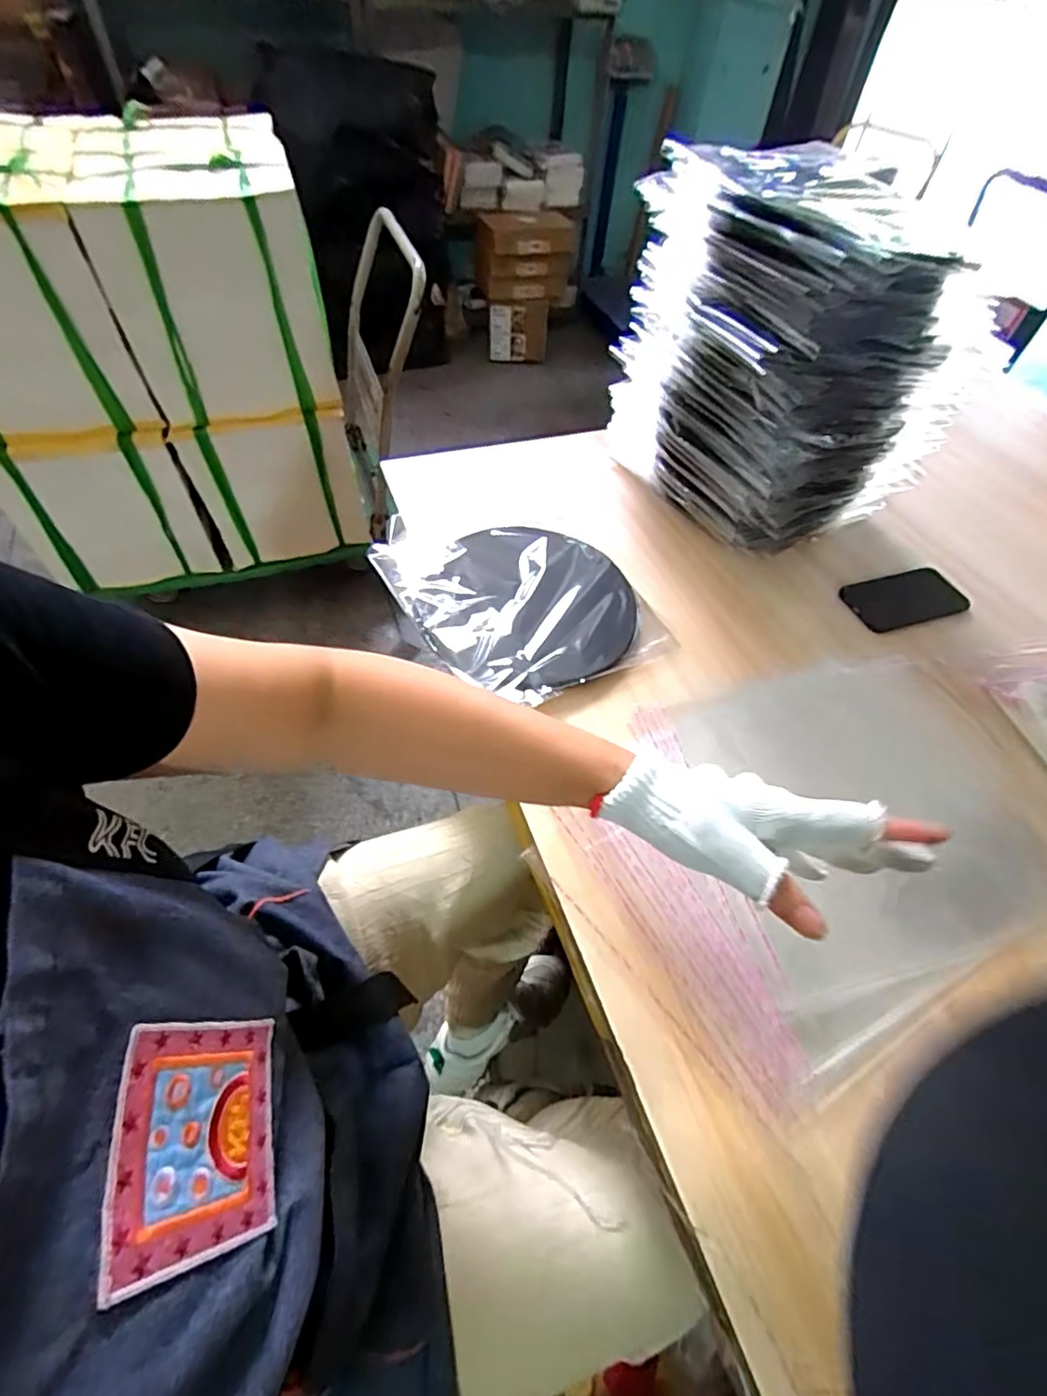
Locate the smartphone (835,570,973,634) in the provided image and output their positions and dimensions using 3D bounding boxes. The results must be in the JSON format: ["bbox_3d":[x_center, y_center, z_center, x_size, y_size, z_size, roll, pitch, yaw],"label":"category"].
[{"bbox_3d":[0.472,-0.124,0.723,0.151,0.013,0.078,-13,57,-14],"label":"smartphone"}]

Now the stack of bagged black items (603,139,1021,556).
[{"bbox_3d":[0.295,-0.393,0.696,0.260,0.323,0.322,-20,59,-18],"label":"stack of bagged black items"}]

